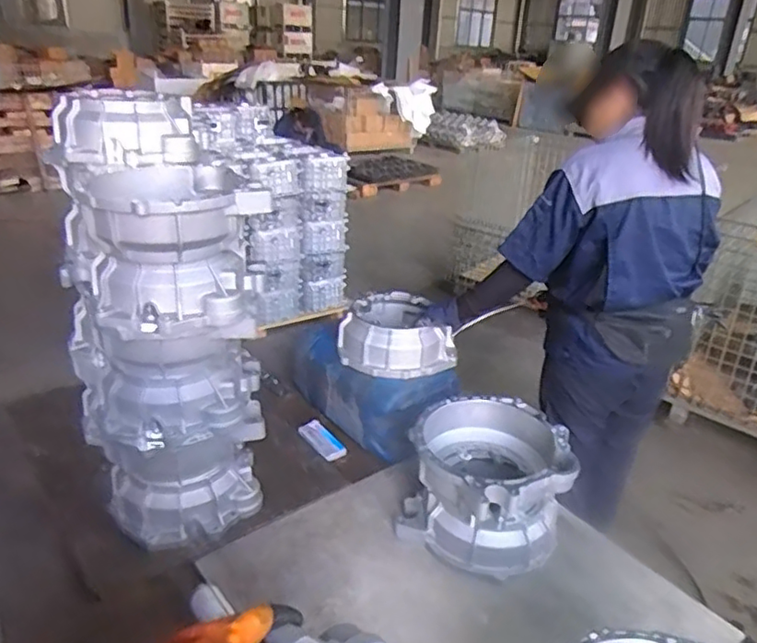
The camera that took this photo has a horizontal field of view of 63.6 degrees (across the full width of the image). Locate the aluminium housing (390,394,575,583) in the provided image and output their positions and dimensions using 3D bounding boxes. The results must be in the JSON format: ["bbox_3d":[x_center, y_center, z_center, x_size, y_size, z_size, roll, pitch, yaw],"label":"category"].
[{"bbox_3d":[0.253,0.371,1.384,0.338,0.267,0.318,3,25,-1],"label":"aluminium housing"}]

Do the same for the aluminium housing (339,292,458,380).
[{"bbox_3d":[0.055,0.034,1.700,0.309,0.131,0.278,4,25,0],"label":"aluminium housing"}]

